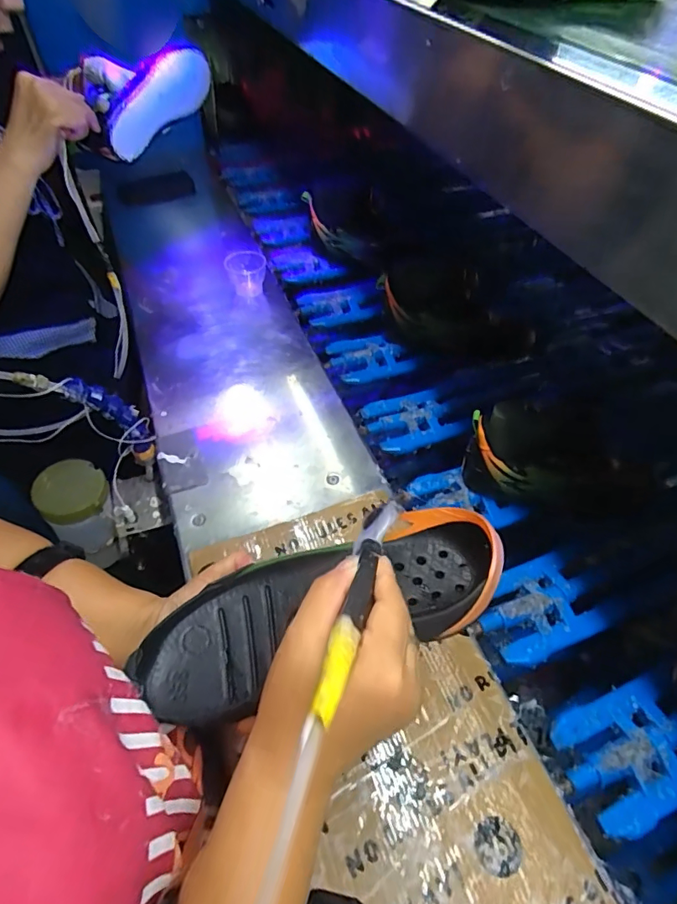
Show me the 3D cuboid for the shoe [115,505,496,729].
[{"bbox_3d":[-0.013,0.103,0.330,0.246,0.037,0.098,-17,51,-3],"label":"shoe"}]

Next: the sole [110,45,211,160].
[{"bbox_3d":[-0.263,-0.512,0.708,0.023,0.076,0.190,39,83,26],"label":"sole"}]

